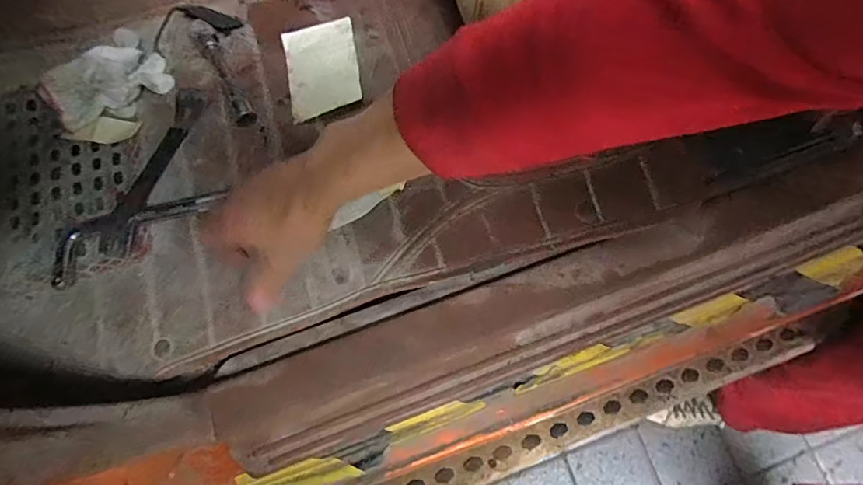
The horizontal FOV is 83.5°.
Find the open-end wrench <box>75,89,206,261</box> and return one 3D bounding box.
[{"bbox_3d":[-0.291,-0.079,0.494,0.049,0.007,0.192,16,72,3],"label":"open-end wrench"}]

